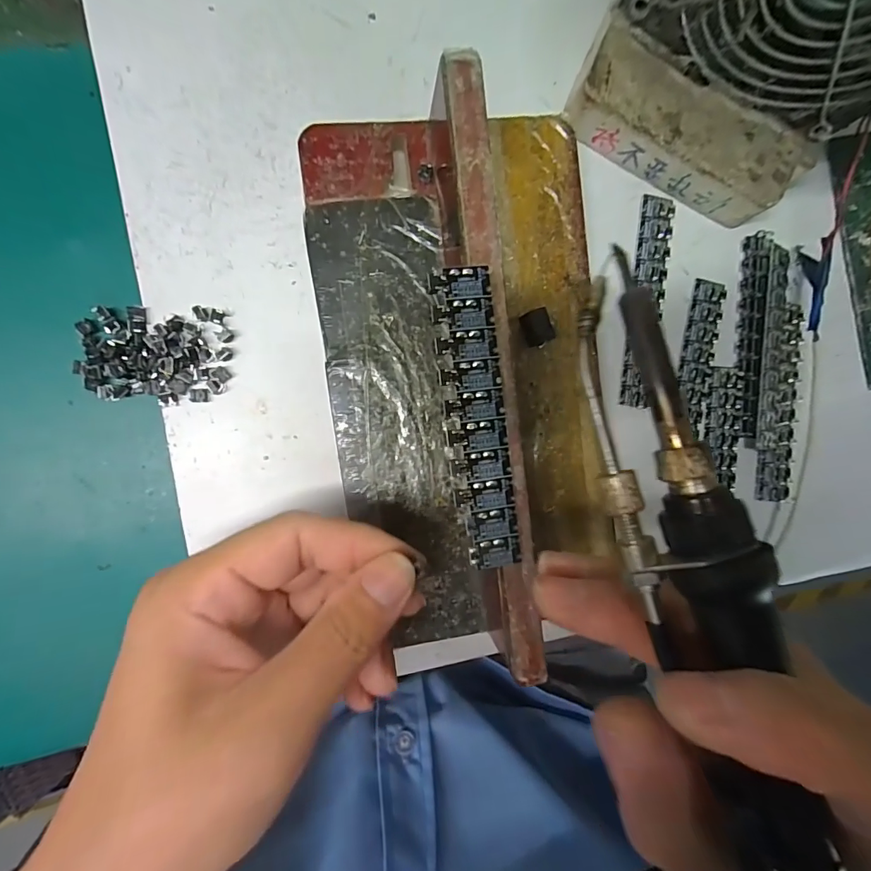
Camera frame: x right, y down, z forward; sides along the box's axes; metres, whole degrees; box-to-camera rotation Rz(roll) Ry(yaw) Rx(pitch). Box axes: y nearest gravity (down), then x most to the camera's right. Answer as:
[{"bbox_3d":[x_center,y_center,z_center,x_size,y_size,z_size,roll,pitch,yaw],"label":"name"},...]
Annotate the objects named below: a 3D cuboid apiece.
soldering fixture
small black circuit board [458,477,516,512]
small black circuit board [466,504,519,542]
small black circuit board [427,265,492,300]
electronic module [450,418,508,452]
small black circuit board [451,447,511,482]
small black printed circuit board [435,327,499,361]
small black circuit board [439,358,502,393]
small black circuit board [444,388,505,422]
[{"bbox_3d":[0.019,-0.022,0.180,0.125,0.058,0.236,-8,94,-8],"label":"soldering fixture"},{"bbox_3d":[0.019,0.021,0.153,0.020,0.004,0.010,-8,92,-8],"label":"small black circuit board"},{"bbox_3d":[0.021,0.032,0.154,0.019,0.004,0.011,-10,92,-8],"label":"small black circuit board"},{"bbox_3d":[0.009,-0.053,0.148,0.022,0.004,0.011,-9,92,-8],"label":"small black circuit board"},{"bbox_3d":[0.016,0.000,0.152,0.021,0.004,0.010,-7,92,-9],"label":"electronic module"},{"bbox_3d":[0.017,0.011,0.154,0.021,0.004,0.010,-7,92,-8],"label":"small black circuit board"},{"bbox_3d":[0.011,-0.032,0.149,0.022,0.004,0.010,-7,92,-8],"label":"small black printed circuit board"},{"bbox_3d":[0.013,-0.021,0.151,0.022,0.004,0.010,-8,92,-8],"label":"small black circuit board"},{"bbox_3d":[0.014,-0.011,0.151,0.022,0.004,0.010,-8,92,-8],"label":"small black circuit board"}]

